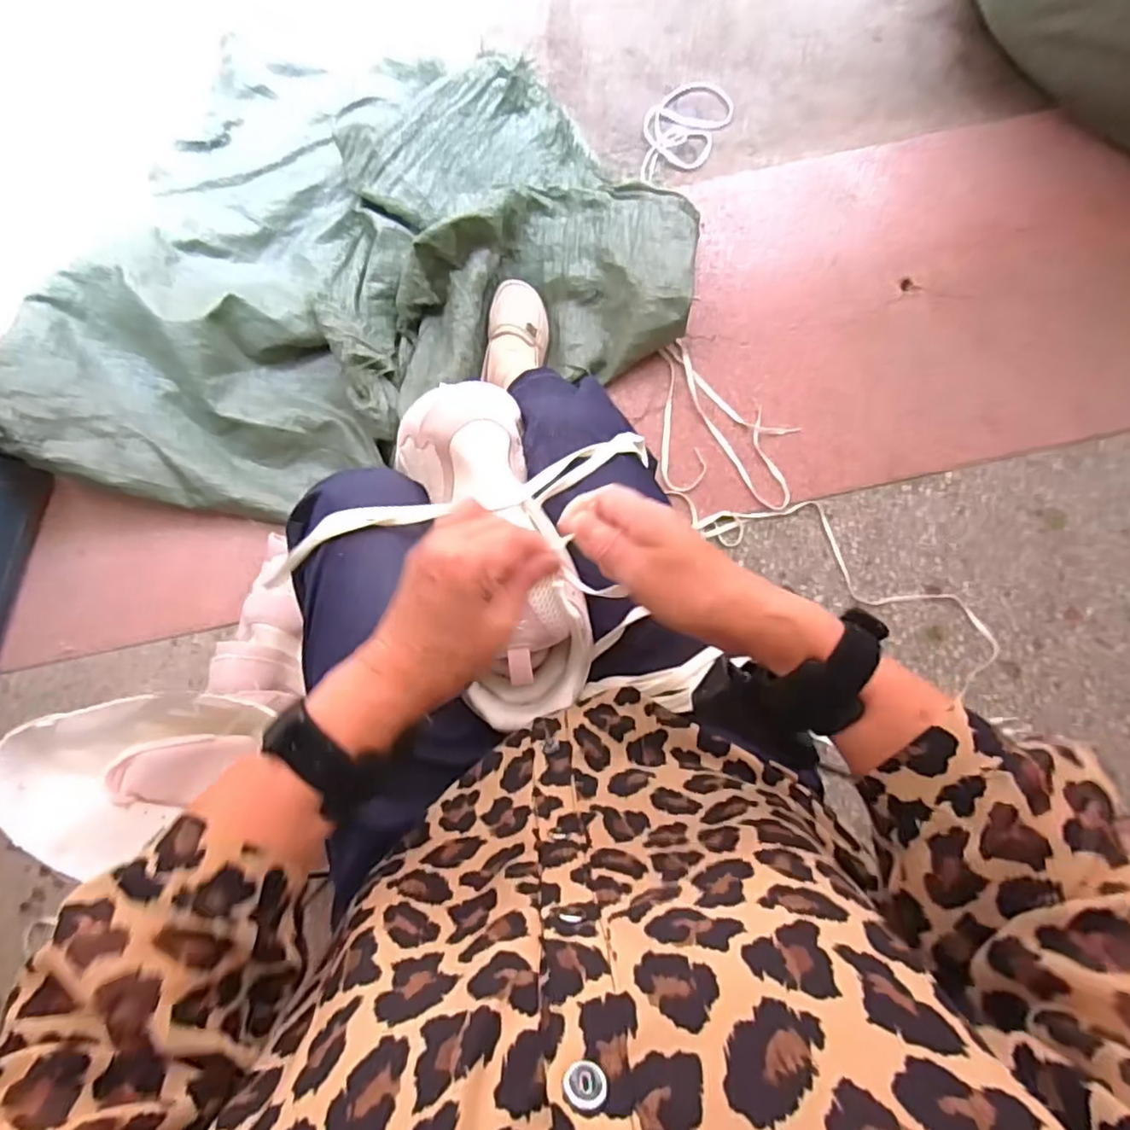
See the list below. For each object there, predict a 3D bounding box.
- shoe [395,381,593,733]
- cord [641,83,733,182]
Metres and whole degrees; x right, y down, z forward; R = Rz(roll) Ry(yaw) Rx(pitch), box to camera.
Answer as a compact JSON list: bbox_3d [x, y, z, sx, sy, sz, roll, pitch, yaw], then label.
[{"bbox_3d":[-0.054,-0.020,0.477,0.100,0.093,0.270,-17,84,-2],"label":"shoe"},{"bbox_3d":[0.173,-0.658,0.950,0.112,0.012,0.187,31,87,0],"label":"cord"}]

